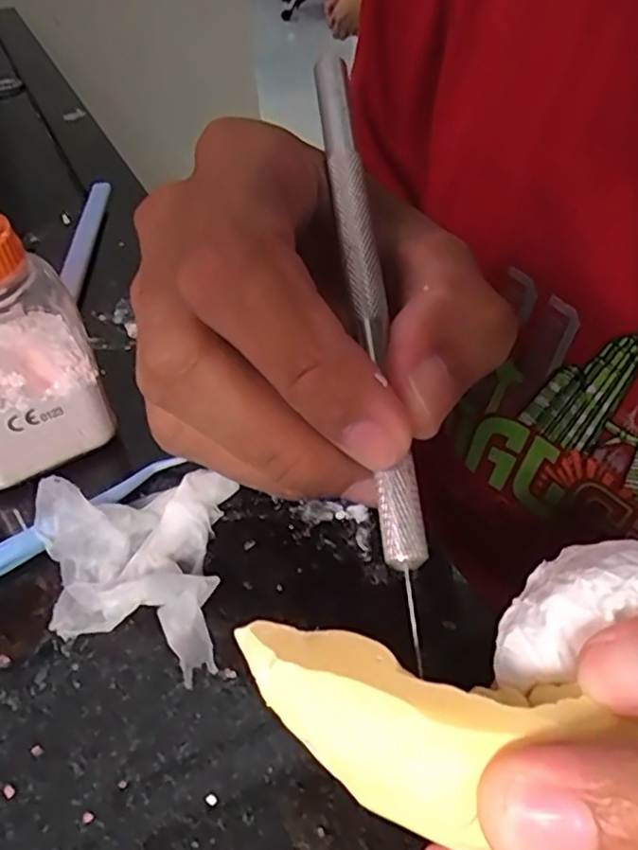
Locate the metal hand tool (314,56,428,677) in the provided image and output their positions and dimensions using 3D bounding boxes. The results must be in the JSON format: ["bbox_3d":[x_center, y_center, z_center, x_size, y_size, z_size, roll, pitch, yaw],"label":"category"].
[{"bbox_3d":[0.010,-0.023,0.134,0.007,0.007,0.129,-6,71,-4],"label":"metal hand tool"}]

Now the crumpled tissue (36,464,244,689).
[{"bbox_3d":[-0.046,0.030,0.156,0.046,0.016,0.053,-1,42,2],"label":"crumpled tissue"}]

